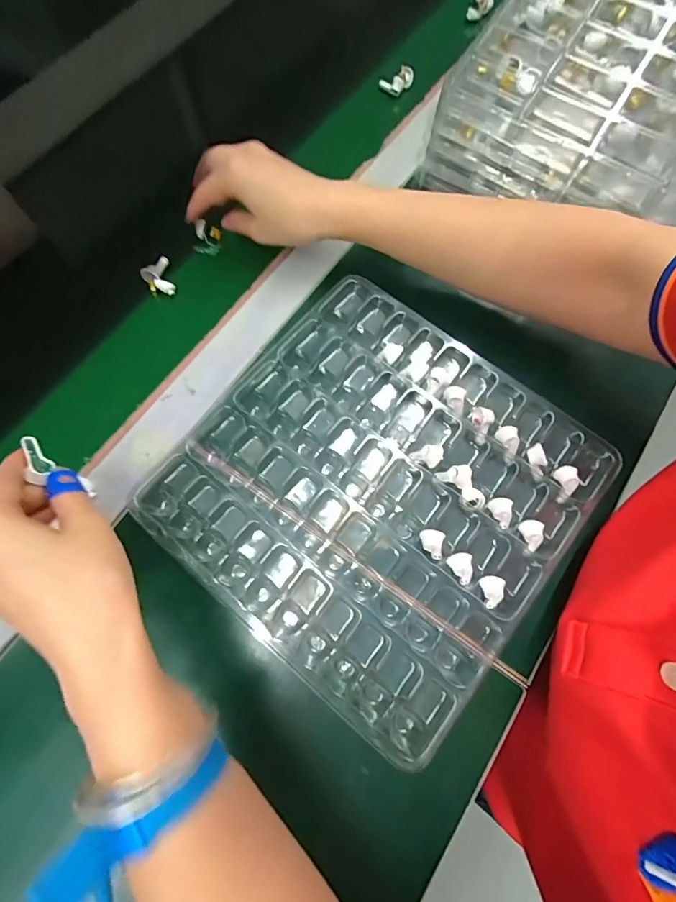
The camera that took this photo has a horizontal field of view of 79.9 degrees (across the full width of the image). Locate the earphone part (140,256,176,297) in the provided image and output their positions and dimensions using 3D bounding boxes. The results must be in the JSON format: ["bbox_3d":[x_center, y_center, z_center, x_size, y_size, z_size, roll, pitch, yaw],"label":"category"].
[{"bbox_3d":[-0.162,-0.159,0.367,0.027,0.018,0.033,-29,74,-9],"label":"earphone part"}]

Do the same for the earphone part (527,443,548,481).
[{"bbox_3d":[0.145,0.008,0.293,0.012,0.008,0.026,0,72,0],"label":"earphone part"}]

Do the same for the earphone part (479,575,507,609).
[{"bbox_3d":[0.103,0.093,0.267,0.015,0.009,0.020,-11,72,-3],"label":"earphone part"}]

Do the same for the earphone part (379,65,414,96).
[{"bbox_3d":[0.067,-0.423,0.459,0.027,0.017,0.027,43,77,13],"label":"earphone part"}]

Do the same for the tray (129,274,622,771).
[{"bbox_3d":[0.024,0.023,0.292,0.257,0.027,0.249,38,76,12],"label":"tray"}]

